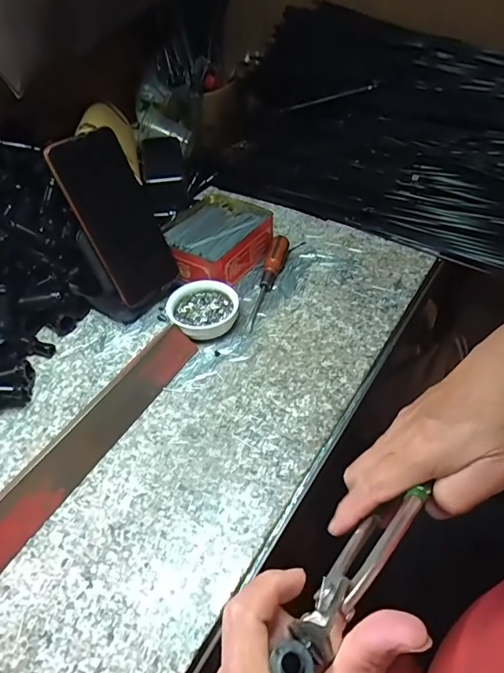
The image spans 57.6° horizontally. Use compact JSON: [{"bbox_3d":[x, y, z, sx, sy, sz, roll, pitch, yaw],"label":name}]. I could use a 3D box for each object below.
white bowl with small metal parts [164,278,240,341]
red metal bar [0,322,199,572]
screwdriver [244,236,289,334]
[{"bbox_3d":[-0.051,-0.028,0.475,0.071,0.023,0.069,-2,46,2],"label":"white bowl with small metal parts"},{"bbox_3d":[-0.131,0.079,0.375,0.029,0.025,0.257,21,51,23],"label":"red metal bar"},{"bbox_3d":[0.020,-0.063,0.508,0.023,0.028,0.142,6,47,10],"label":"screwdriver"}]

